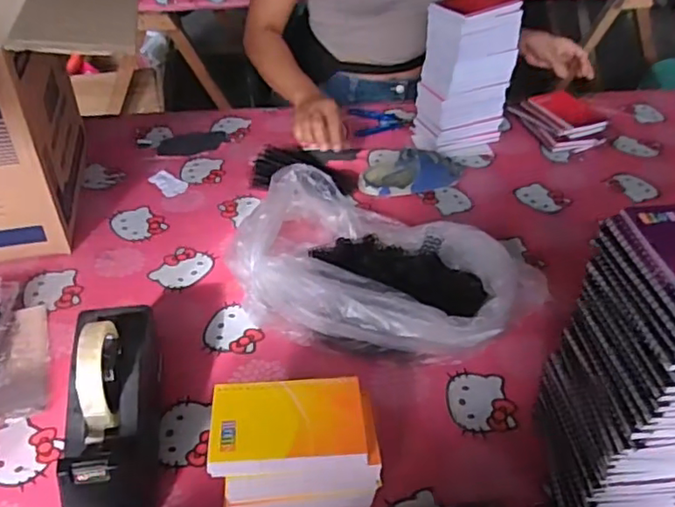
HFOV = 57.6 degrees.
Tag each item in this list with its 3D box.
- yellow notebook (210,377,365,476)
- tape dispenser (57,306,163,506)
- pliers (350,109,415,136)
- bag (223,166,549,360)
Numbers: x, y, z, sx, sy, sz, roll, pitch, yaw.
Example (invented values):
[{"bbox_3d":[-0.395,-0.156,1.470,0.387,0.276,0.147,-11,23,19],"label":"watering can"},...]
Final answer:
[{"bbox_3d":[-0.042,0.146,0.528,0.128,0.020,0.079,-2,40,-5],"label":"yellow notebook"},{"bbox_3d":[-0.218,0.143,0.597,0.077,0.127,0.209,-6,40,-9],"label":"tape dispenser"},{"bbox_3d":[0.087,-0.256,1.177,0.117,0.015,0.076,-8,41,-12],"label":"pliers"},{"bbox_3d":[0.046,0.018,0.771,0.355,0.109,0.259,26,45,27],"label":"bag"}]

